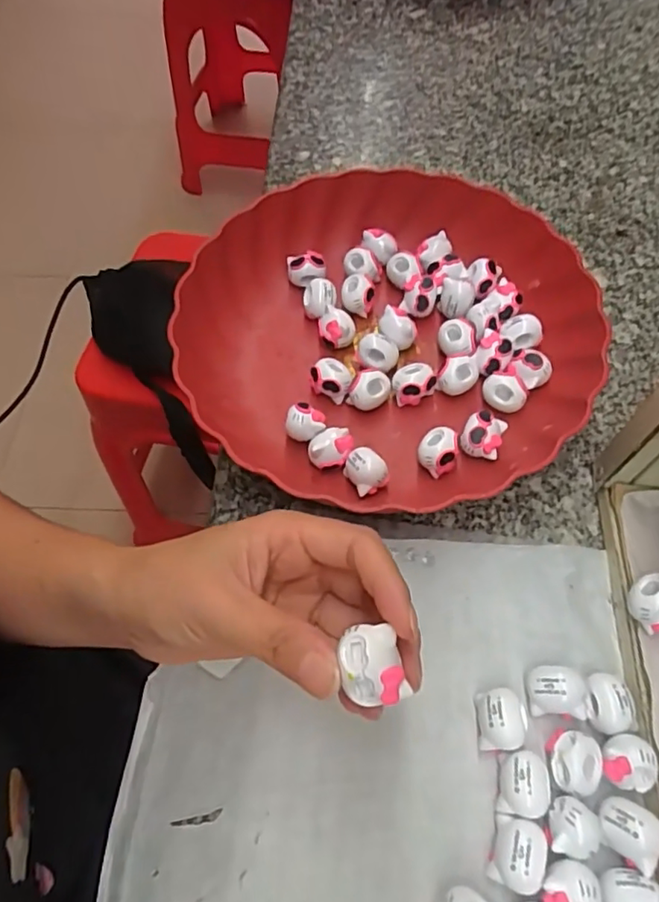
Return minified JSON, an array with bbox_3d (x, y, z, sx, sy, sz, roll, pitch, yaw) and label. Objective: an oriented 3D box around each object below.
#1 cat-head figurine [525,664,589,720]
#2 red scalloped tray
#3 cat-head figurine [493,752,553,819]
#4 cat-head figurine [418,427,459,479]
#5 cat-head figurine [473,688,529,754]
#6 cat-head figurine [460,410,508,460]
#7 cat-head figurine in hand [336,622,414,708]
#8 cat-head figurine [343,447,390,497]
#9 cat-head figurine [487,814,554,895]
[{"bbox_3d":[0.104,0.111,0.267,0.026,0.019,0.021,4,62,3],"label":"cat-head figurine"},{"bbox_3d":[0.033,-0.072,0.356,0.241,0.048,0.241,22,64,12],"label":"red scalloped tray"},{"bbox_3d":[0.085,0.144,0.249,0.022,0.020,0.024,8,62,5],"label":"cat-head figurine"},{"bbox_3d":[0.061,0.001,0.327,0.021,0.022,0.023,19,64,11],"label":"cat-head figurine"},{"bbox_3d":[0.078,0.122,0.262,0.023,0.018,0.024,-6,62,-3],"label":"cat-head figurine"},{"bbox_3d":[0.087,-0.009,0.330,0.023,0.019,0.024,19,64,11],"label":"cat-head figurine"},{"bbox_3d":[0.014,0.071,0.189,0.020,0.010,0.023,-13,62,-6],"label":"cat-head figurine in hand"},{"bbox_3d":[0.020,0.013,0.322,0.021,0.022,0.024,-27,65,-13],"label":"cat-head figurine"},{"bbox_3d":[0.078,0.166,0.238,0.021,0.018,0.025,16,63,9],"label":"cat-head figurine"}]

